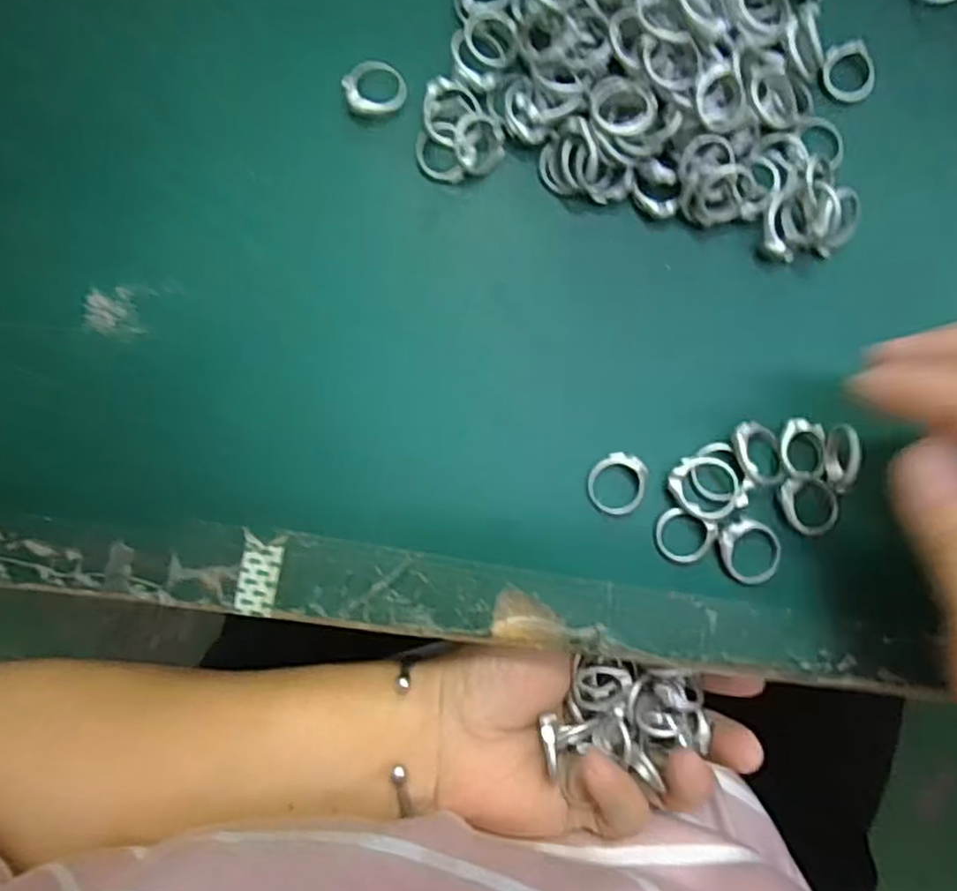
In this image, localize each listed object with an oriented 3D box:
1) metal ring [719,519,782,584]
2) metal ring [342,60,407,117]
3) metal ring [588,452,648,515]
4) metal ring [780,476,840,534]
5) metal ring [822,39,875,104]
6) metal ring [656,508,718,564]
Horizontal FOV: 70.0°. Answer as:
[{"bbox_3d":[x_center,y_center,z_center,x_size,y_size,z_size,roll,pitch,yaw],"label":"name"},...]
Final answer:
[{"bbox_3d":[0.094,0.037,0.235,0.021,0.005,0.023,0,86,-1],"label":"metal ring"},{"bbox_3d":[-0.037,-0.129,0.245,0.022,0.006,0.021,0,86,-1],"label":"metal ring"},{"bbox_3d":[0.048,0.013,0.235,0.019,0.004,0.021,17,86,0],"label":"metal ring"},{"bbox_3d":[0.115,0.021,0.237,0.020,0.005,0.020,-3,86,-1],"label":"metal ring"},{"bbox_3d":[0.136,-0.137,0.250,0.019,0.004,0.021,-13,87,-2],"label":"metal ring"},{"bbox_3d":[0.071,0.032,0.235,0.019,0.005,0.017,26,86,1],"label":"metal ring"}]

